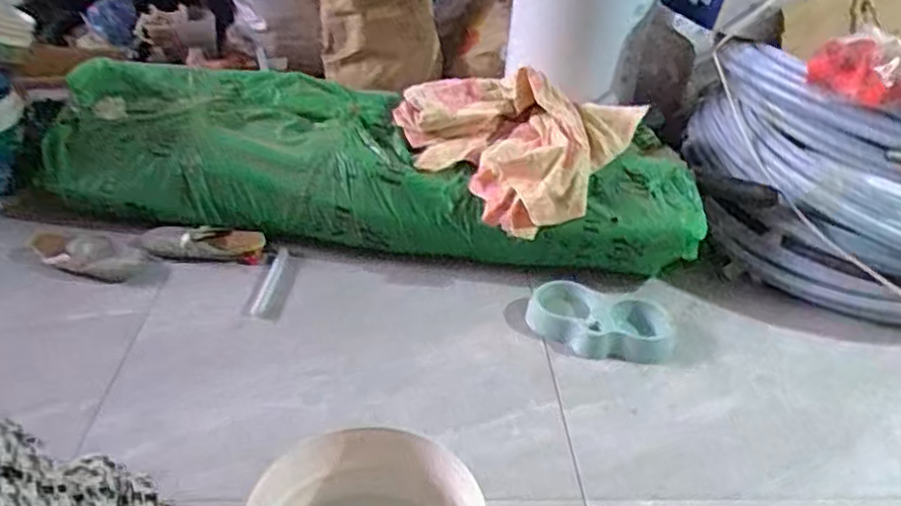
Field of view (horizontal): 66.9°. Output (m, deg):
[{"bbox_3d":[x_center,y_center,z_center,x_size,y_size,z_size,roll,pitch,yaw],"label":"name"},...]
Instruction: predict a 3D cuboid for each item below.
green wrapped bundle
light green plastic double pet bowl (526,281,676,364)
[{"bbox_3d":[-0.168,-0.194,1.524,1.451,0.312,0.315,5,33,-1],"label":"green wrapped bundle"},{"bbox_3d":[0.306,0.142,1.383,0.295,0.056,0.158,8,33,3],"label":"light green plastic double pet bowl"}]

